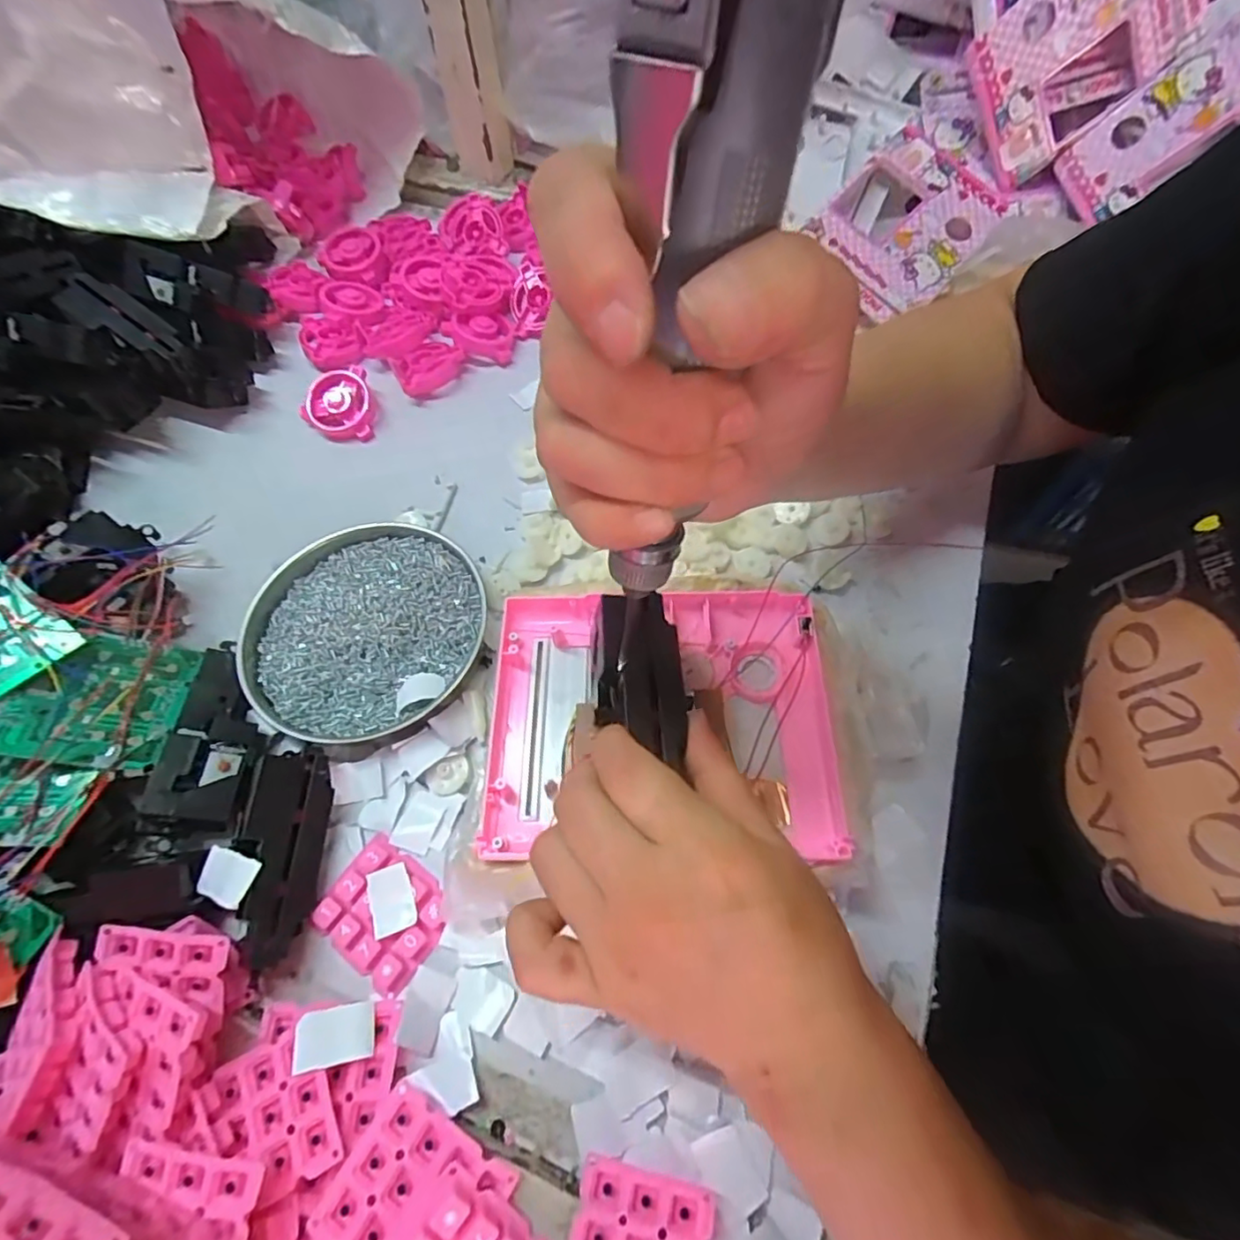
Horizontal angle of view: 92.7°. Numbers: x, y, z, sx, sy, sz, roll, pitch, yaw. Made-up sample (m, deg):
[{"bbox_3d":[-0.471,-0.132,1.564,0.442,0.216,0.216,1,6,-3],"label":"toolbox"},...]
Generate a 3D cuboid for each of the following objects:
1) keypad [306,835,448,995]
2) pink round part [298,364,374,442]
[{"bbox_3d":[-0.113,0.139,0.282,0.057,0.008,0.049,33,68,17],"label":"keypad"},{"bbox_3d":[-0.208,-0.157,0.434,0.051,0.024,0.058,-21,64,-10],"label":"pink round part"}]

